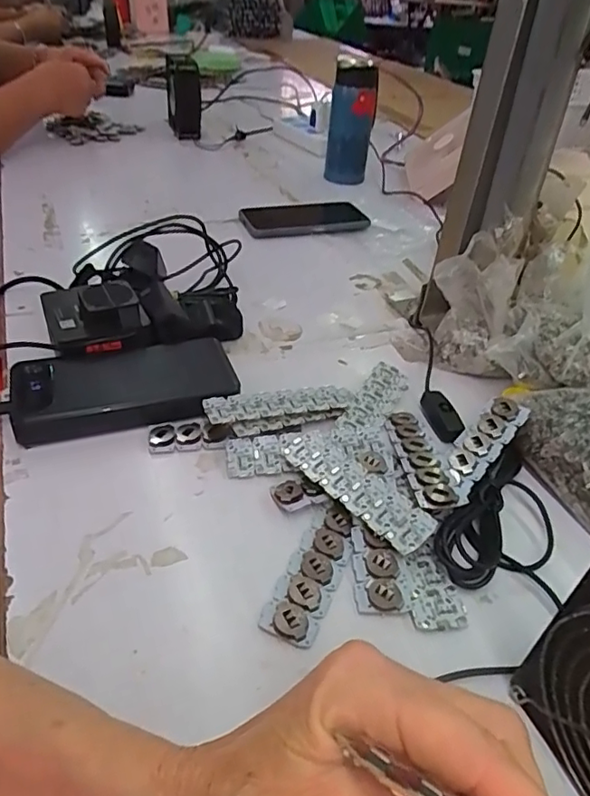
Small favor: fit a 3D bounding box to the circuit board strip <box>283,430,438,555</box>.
[{"bbox_3d":[0.036,0.054,0.346,0.028,0.007,0.108,-28,49,-34],"label":"circuit board strip"}]

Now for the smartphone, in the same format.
[{"bbox_3d":[0.009,-0.228,0.709,0.151,0.014,0.080,-11,41,-19],"label":"smartphone"}]

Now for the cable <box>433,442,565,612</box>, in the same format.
[{"bbox_3d":[0.127,0.070,0.350,0.074,0.019,0.117,11,39,8],"label":"cable"}]

